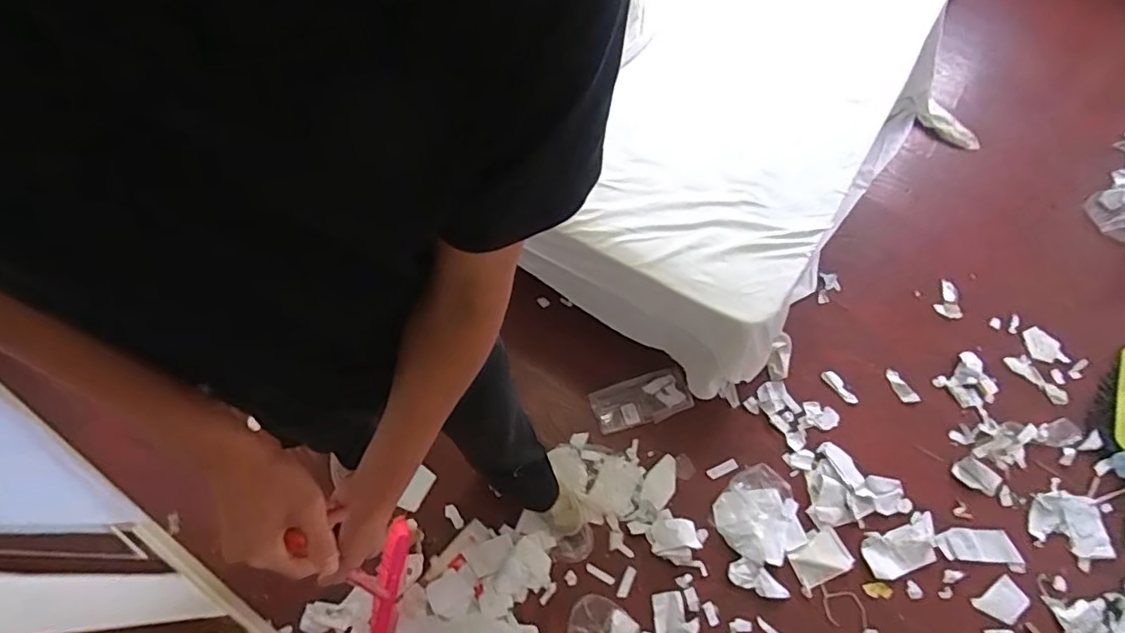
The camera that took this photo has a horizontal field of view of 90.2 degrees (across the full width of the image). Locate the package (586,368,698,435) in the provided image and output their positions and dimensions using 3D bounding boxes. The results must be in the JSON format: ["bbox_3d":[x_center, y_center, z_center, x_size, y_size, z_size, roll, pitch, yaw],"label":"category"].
[{"bbox_3d":[0.221,0.235,1.589,0.269,0.028,0.133,-15,66,-8],"label":"package"}]

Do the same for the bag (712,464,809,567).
[{"bbox_3d":[0.520,0.524,1.462,0.218,0.023,0.220,39,70,16],"label":"bag"}]

